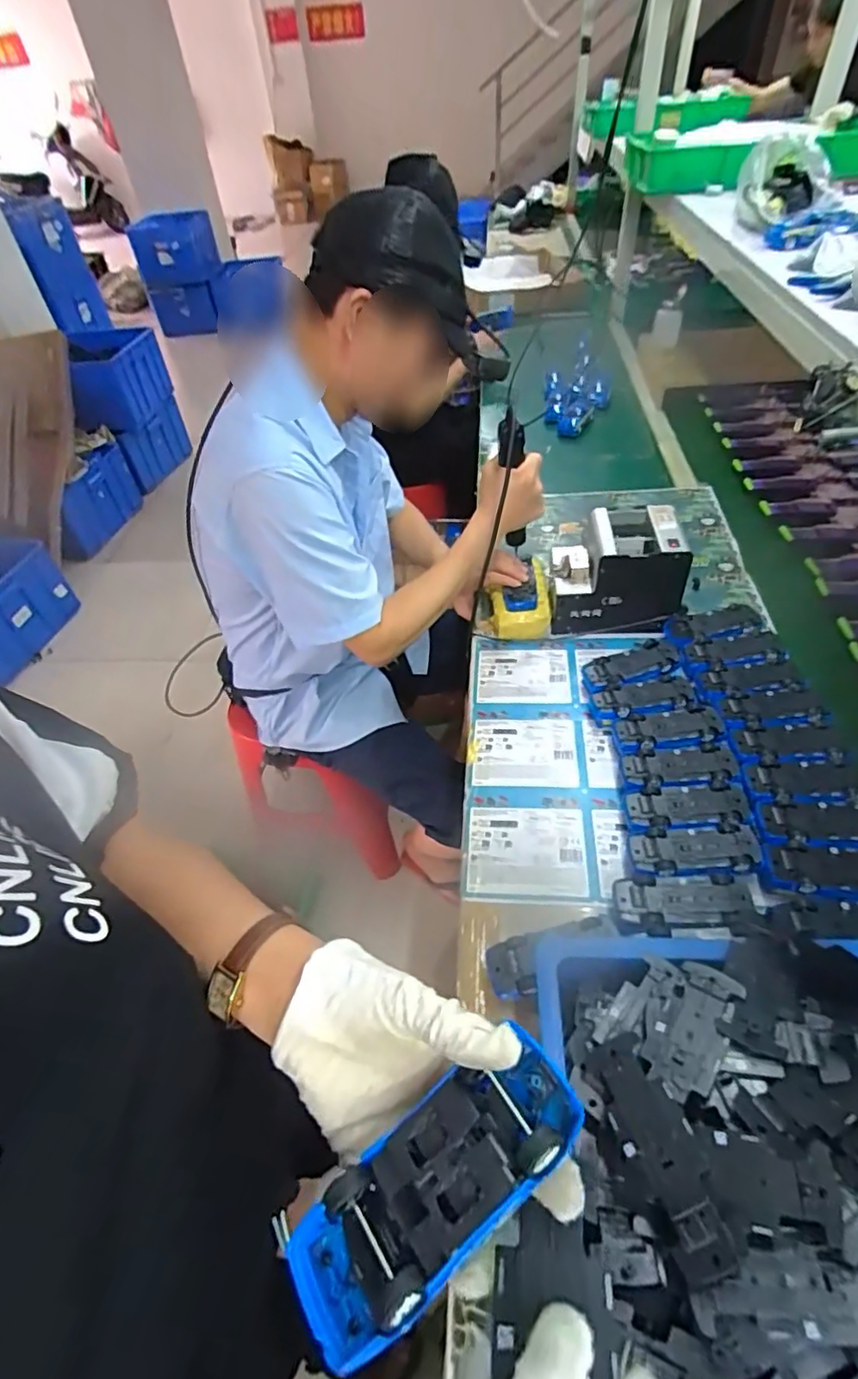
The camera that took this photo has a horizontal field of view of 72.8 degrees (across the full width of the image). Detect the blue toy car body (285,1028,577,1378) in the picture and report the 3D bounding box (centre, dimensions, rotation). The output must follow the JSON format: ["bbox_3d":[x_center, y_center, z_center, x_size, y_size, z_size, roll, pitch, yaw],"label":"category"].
[{"bbox_3d":[0.004,0.207,0.244,0.131,0.027,0.050,-36,53,-10],"label":"blue toy car body"}]

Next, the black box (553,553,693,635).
[{"bbox_3d":[0.273,-0.133,0.842,0.172,0.136,0.026,4,48,10],"label":"black box"}]

